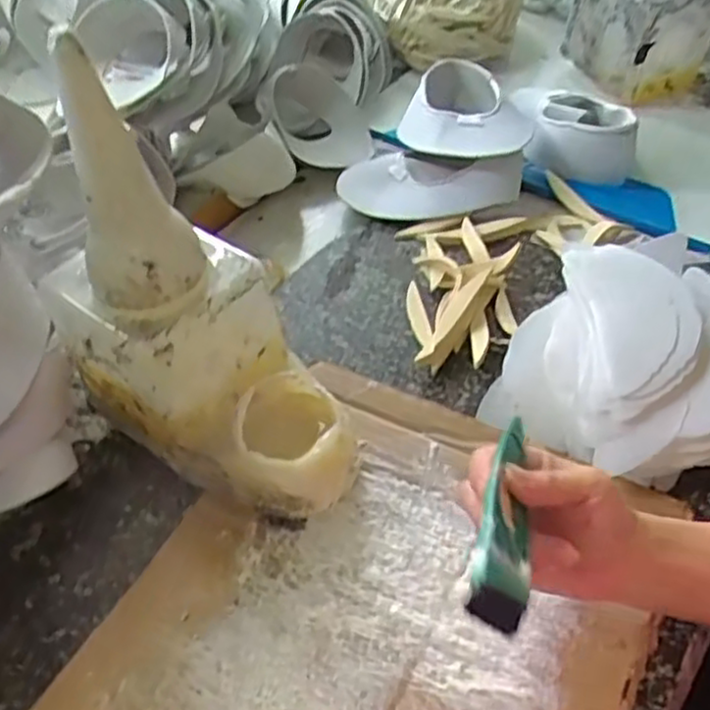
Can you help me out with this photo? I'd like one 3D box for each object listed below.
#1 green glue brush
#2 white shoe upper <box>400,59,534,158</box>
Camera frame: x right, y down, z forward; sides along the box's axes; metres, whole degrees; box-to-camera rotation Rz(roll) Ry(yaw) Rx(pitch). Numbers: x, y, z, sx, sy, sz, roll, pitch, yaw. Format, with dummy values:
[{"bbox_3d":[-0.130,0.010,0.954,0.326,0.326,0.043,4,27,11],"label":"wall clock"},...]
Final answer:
[{"bbox_3d":[0.071,0.076,0.340,0.012,0.041,0.125,-20,24,32],"label":"green glue brush"},{"bbox_3d":[0.105,-0.235,0.739,0.118,0.062,0.102,-16,50,-9],"label":"white shoe upper"}]

